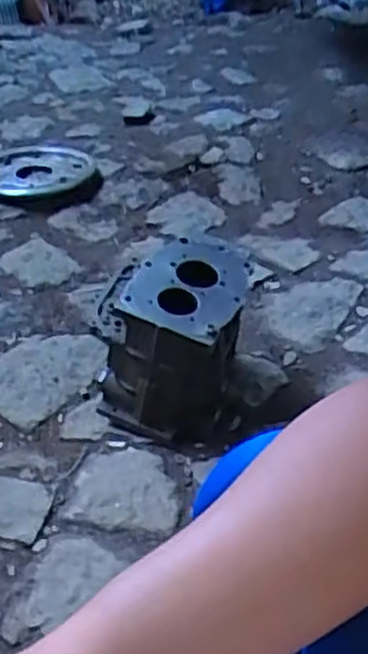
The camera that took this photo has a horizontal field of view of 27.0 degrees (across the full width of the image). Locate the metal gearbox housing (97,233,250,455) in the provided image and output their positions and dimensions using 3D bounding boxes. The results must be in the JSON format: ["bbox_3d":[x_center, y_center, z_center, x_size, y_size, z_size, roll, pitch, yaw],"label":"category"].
[{"bbox_3d":[-0.005,0.015,1.226,0.199,0.237,0.248,10,40,10],"label":"metal gearbox housing"}]

